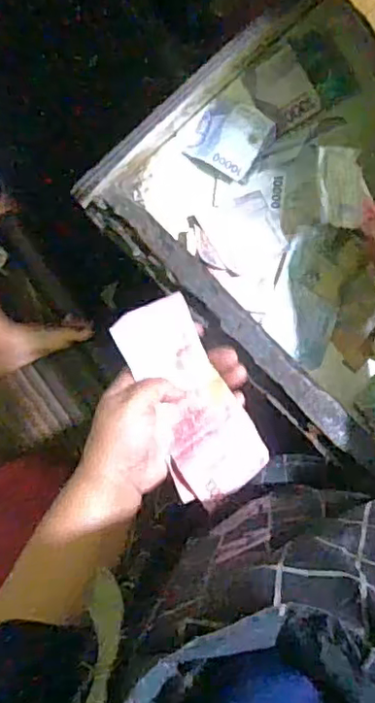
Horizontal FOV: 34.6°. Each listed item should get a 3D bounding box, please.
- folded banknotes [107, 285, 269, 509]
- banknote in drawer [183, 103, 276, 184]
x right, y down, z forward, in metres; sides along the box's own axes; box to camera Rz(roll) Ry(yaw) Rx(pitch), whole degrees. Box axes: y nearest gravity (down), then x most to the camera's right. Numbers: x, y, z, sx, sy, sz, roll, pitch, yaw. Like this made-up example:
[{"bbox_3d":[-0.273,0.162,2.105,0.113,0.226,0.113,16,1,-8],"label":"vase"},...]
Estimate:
[{"bbox_3d":[0.001,0.035,0.464,0.068,0.026,0.154,-26,84,4],"label":"folded banknotes"},{"bbox_3d":[0.040,-0.197,0.558,0.066,0.013,0.064,28,94,1],"label":"banknote in drawer"}]

